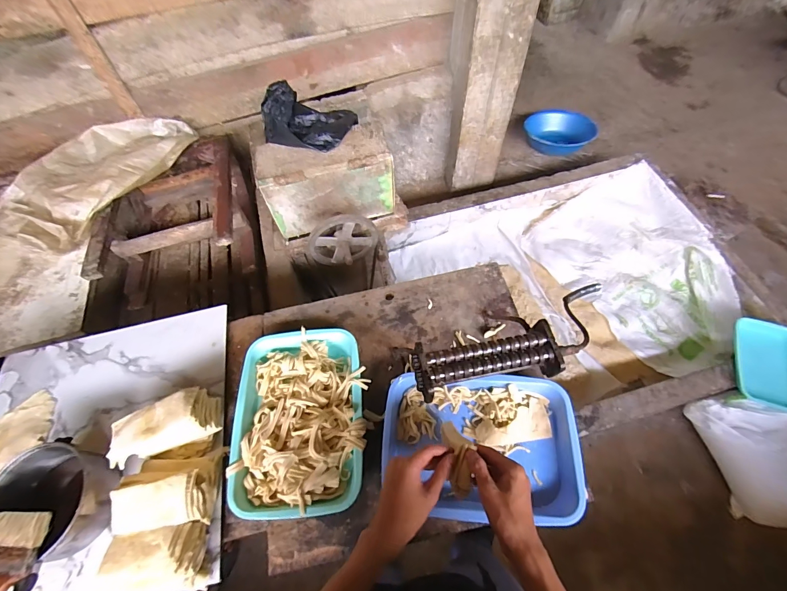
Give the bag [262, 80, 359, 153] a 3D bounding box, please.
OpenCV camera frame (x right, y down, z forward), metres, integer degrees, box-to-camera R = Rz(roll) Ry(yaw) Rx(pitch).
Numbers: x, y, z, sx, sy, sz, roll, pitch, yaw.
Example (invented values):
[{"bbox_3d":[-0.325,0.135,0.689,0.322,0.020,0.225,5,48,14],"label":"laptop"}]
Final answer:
[{"bbox_3d":[-0.229,-0.471,0.925,0.228,0.086,0.187,15,62,10],"label":"bag"}]

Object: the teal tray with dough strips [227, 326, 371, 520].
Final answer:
[{"bbox_3d":[-0.166,0.205,0.631,0.228,0.061,0.314,-2,61,1],"label":"teal tray with dough strips"}]

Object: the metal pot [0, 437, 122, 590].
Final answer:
[{"bbox_3d":[-0.528,0.332,0.571,0.169,0.127,0.178,-1,61,1],"label":"metal pot"}]

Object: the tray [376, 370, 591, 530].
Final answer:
[{"bbox_3d":[0.144,0.255,0.610,0.308,0.061,0.218,0,61,2],"label":"tray"}]

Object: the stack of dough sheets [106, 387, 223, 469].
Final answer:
[{"bbox_3d":[-0.377,0.226,0.596,0.154,0.091,0.084,-21,62,-10],"label":"stack of dough sheets"}]

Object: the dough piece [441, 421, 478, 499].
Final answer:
[{"bbox_3d":[0.094,0.236,0.524,0.032,0.057,0.105,-5,61,-1],"label":"dough piece"}]

